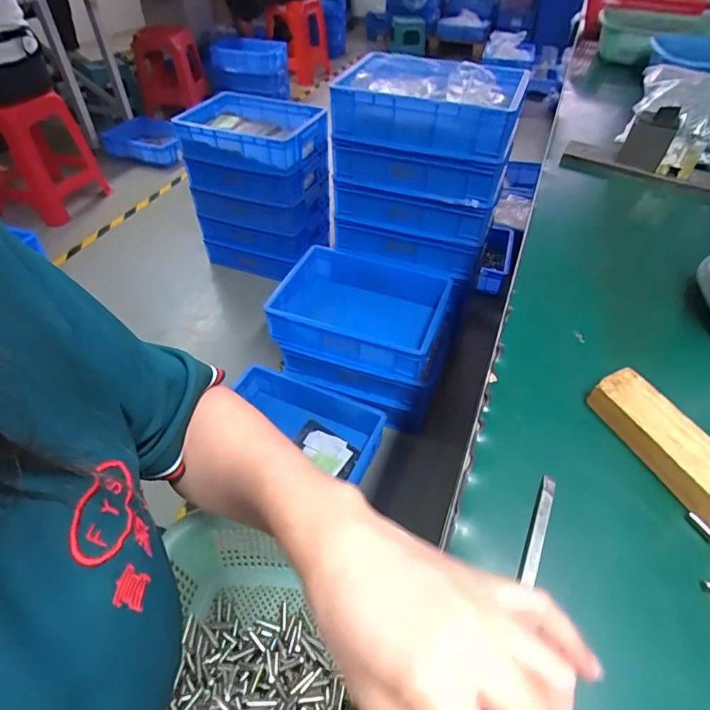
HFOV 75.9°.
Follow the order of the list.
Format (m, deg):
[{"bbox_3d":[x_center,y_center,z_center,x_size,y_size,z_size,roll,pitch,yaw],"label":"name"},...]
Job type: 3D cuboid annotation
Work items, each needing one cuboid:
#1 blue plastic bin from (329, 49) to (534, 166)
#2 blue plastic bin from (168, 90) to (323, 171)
[{"bbox_3d":[0.178,-0.588,1.060,0.416,0.133,0.298,20,48,18],"label":"blue plastic bin"},{"bbox_3d":[-0.307,-0.705,1.431,0.379,0.133,0.302,15,47,13],"label":"blue plastic bin"}]

